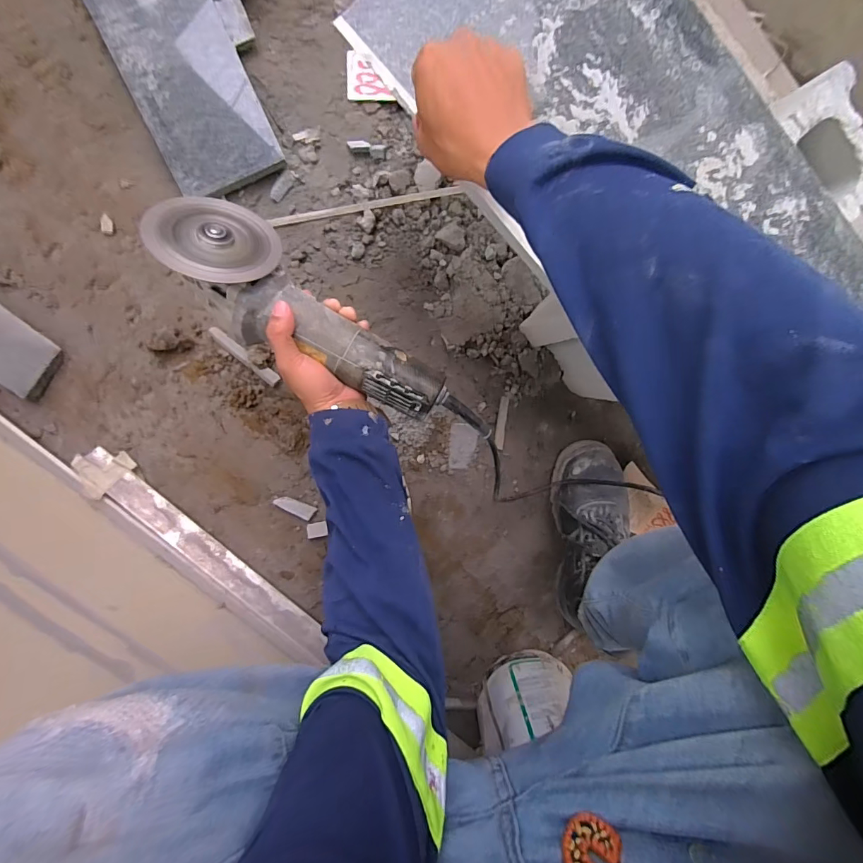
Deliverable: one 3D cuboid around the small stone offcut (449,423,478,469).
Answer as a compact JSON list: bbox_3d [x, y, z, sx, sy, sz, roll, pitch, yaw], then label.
[{"bbox_3d":[0.048,0.023,0.622,0.039,0.004,0.067,2,95,-8],"label":"small stone offcut"}]

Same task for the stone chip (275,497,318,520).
[{"bbox_3d":[-0.197,0.110,0.604,0.059,0.004,0.020,25,92,-9],"label":"stone chip"}]

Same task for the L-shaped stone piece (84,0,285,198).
[{"bbox_3d":[-0.271,-0.473,0.527,0.231,0.038,0.290,-25,98,-5],"label":"L-shaped stone piece"}]

